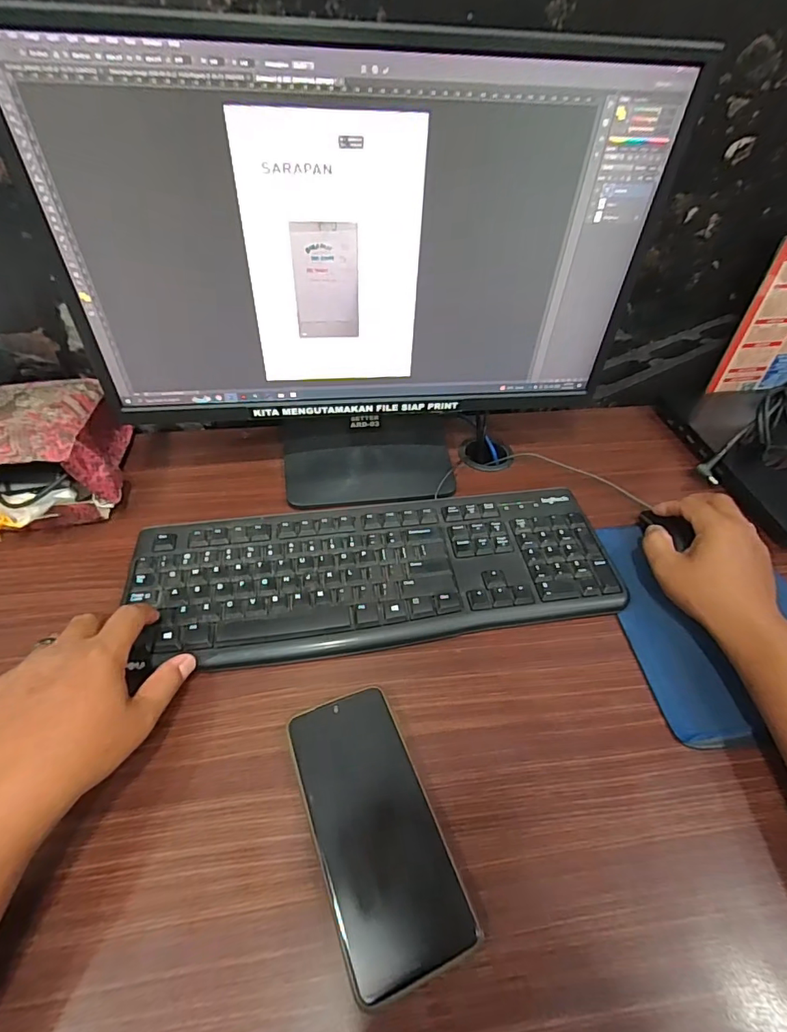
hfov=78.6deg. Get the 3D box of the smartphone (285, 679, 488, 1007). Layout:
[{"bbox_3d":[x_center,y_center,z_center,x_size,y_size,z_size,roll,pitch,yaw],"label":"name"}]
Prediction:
[{"bbox_3d":[-0.013,0.199,0.315,0.075,0.015,0.161,-16,50,-16],"label":"smartphone"}]

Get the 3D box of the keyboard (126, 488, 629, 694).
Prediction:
[{"bbox_3d":[-0.014,0.049,0.447,0.421,0.018,0.152,-5,48,-7],"label":"keyboard"}]

